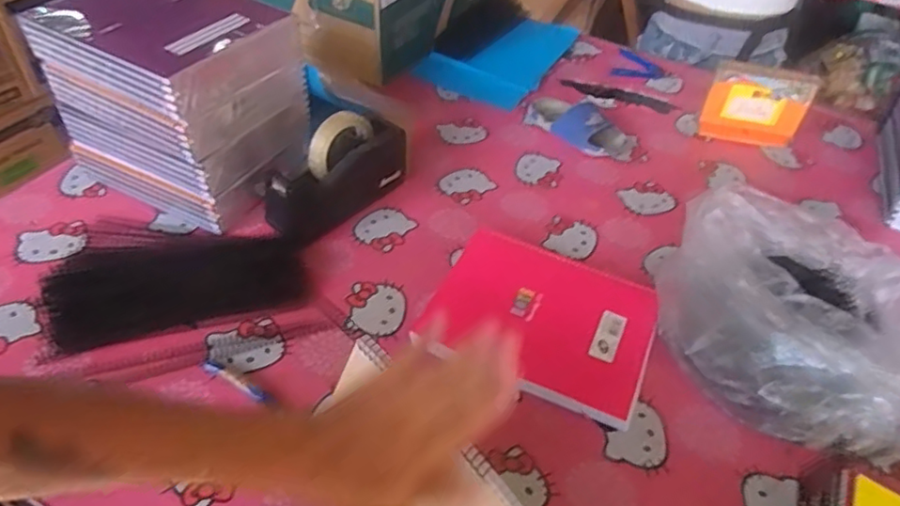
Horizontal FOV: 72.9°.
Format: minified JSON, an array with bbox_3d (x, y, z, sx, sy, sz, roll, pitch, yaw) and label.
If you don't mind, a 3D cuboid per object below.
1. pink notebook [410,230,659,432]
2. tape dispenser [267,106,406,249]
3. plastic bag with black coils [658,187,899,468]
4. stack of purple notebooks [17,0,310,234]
[{"bbox_3d":[0.114,0.072,0.719,0.249,0.018,0.208,23,48,16],"label":"pink notebook"},{"bbox_3d":[-0.146,-0.113,0.810,0.077,0.124,0.204,36,53,27],"label":"tape dispenser"},{"bbox_3d":[0.394,0.079,0.660,0.313,0.162,0.222,20,47,14],"label":"plastic bag with black coils"},{"bbox_3d":[-0.367,-0.206,0.832,0.265,0.241,0.214,22,48,15],"label":"stack of purple notebooks"}]

